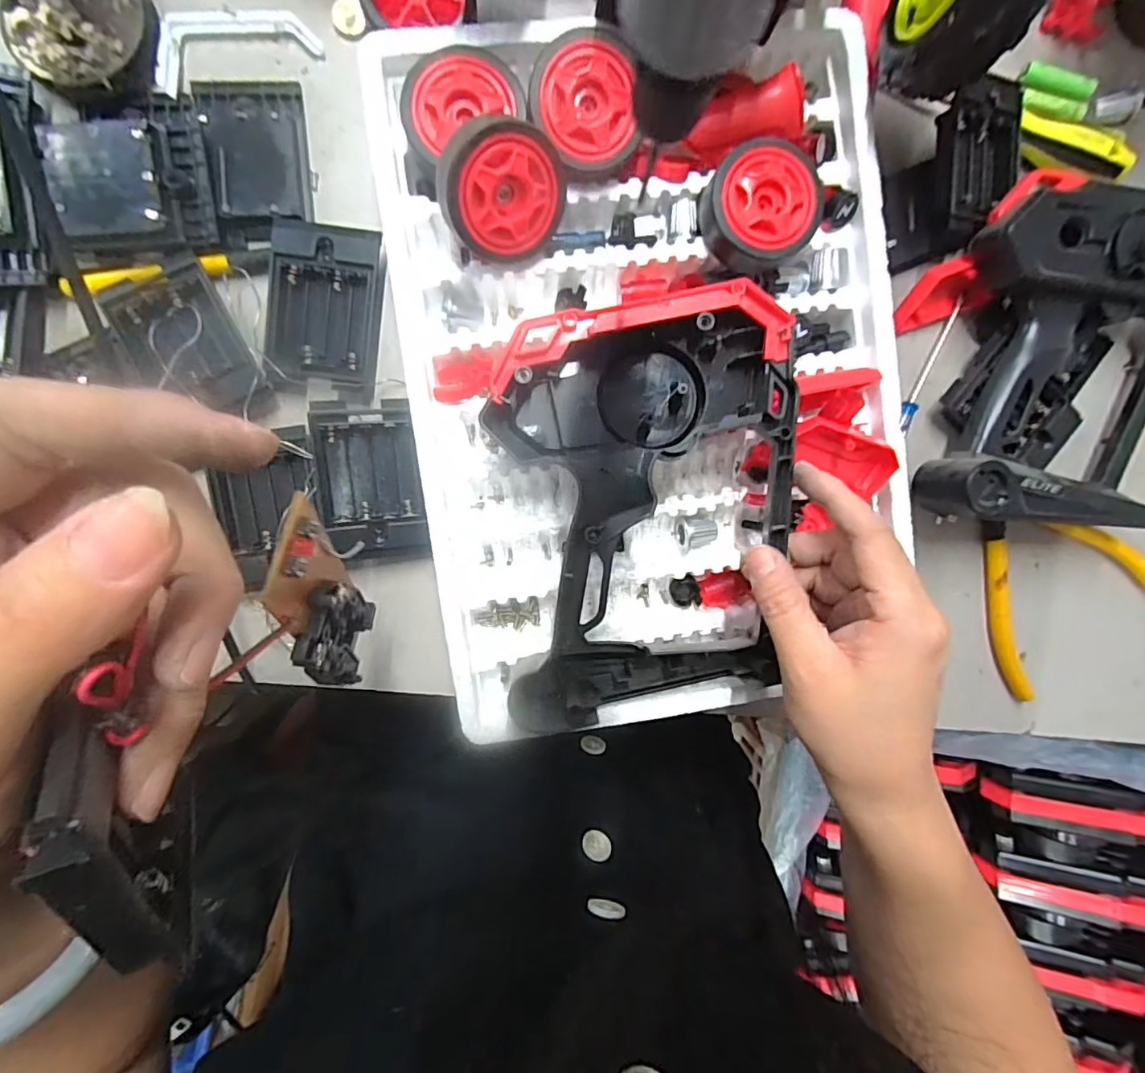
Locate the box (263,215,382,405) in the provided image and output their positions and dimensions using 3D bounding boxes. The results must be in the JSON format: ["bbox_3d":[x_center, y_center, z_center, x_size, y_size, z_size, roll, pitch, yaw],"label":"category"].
[{"bbox_3d":[-0.131,-0.120,0.292,0.055,0.015,0.081,7,93,-6],"label":"box"}]

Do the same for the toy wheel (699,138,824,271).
[{"bbox_3d":[0.094,-0.166,0.280,0.056,0.025,0.050,22,91,-7],"label":"toy wheel"}]

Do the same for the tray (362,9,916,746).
[{"bbox_3d":[0.046,-0.080,0.285,0.255,0.060,0.349,-8,94,-5],"label":"tray"}]

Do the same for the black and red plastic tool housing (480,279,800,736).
[{"bbox_3d":[0.036,-0.013,0.272,0.139,0.043,0.194,-6,95,-6],"label":"black and red plastic tool housing"}]

